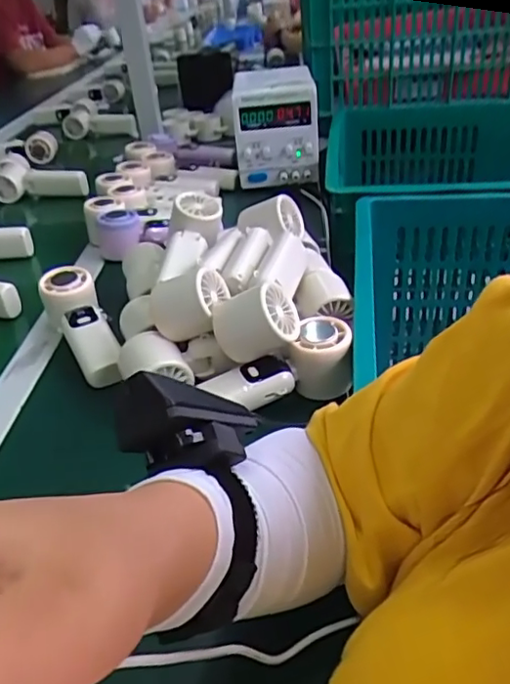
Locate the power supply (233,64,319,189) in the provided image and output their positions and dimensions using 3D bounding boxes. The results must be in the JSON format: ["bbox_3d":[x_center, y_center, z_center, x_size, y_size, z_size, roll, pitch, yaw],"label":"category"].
[{"bbox_3d":[0.037,-0.348,0.944,0.127,0.156,0.139,-2,33,6],"label":"power supply"}]

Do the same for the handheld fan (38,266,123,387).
[{"bbox_3d":[-0.174,-0.013,0.600,0.051,0.051,0.161,-20,49,-21],"label":"handheld fan"}]

